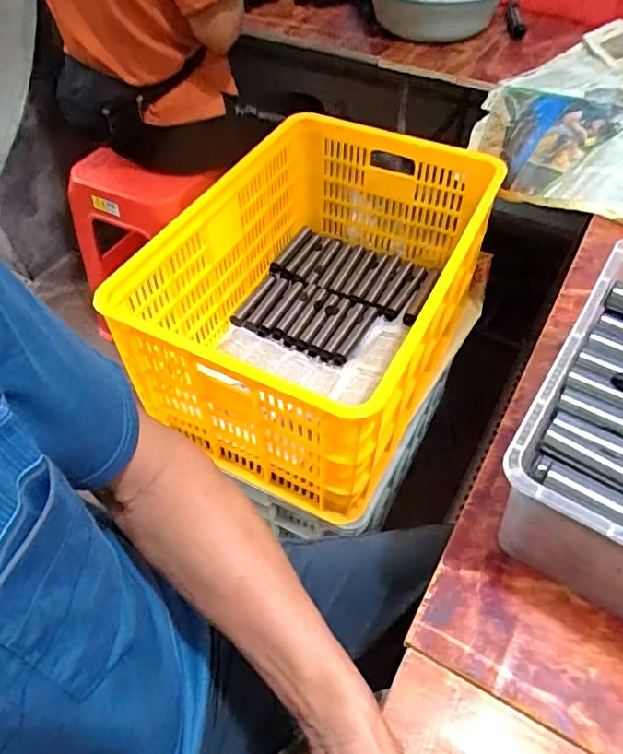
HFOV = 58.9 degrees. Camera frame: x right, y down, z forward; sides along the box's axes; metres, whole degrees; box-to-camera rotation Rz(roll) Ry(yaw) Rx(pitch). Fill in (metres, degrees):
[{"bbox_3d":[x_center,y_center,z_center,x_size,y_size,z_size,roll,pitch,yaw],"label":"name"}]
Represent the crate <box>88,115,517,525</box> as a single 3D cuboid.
[{"bbox_3d":[0.017,-0.142,0.956,0.445,0.299,0.610,22,55,17],"label":"crate"}]

